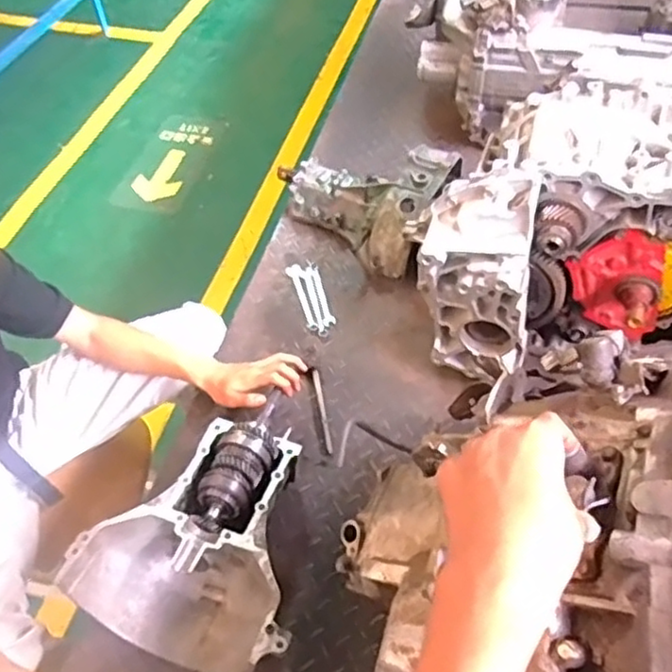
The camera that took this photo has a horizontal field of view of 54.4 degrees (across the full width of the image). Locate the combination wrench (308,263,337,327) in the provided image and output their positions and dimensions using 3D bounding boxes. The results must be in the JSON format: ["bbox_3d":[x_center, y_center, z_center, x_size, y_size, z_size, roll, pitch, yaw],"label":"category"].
[{"bbox_3d":[-0.027,-0.081,1.253,0.020,0.004,0.164,-13,52,-6],"label":"combination wrench"}]

